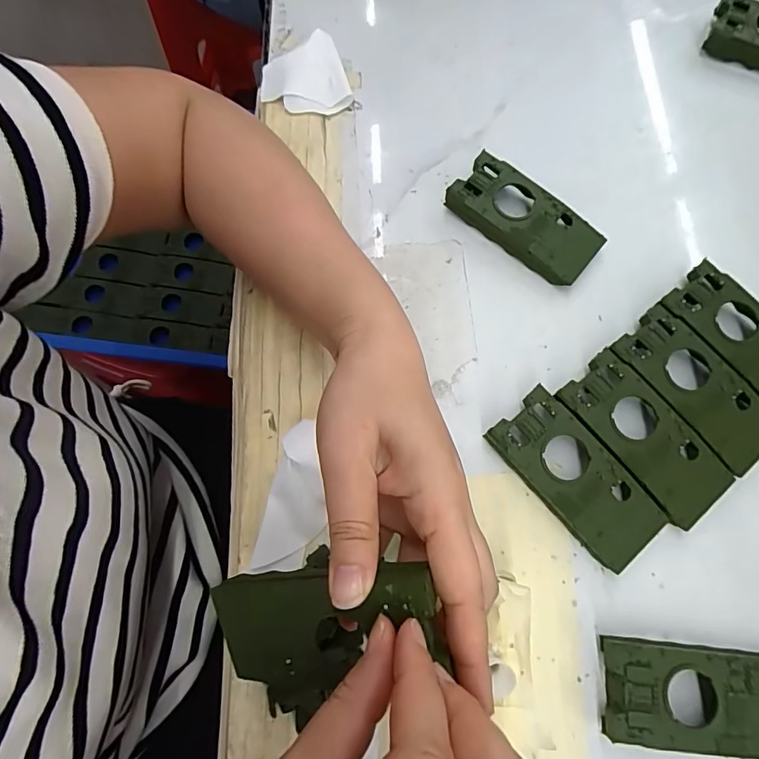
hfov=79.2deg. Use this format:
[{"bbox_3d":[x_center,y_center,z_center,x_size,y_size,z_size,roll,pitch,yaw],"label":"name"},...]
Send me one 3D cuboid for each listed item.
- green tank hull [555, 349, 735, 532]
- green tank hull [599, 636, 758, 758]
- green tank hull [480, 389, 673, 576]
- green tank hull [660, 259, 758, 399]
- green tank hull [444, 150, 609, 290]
[{"bbox_3d":[0.156,0.036,0.276,0.046,0.020,0.103,-40,77,-9],"label":"green tank hull"},{"bbox_3d":[0.169,0.165,0.239,0.102,0.021,0.047,5,75,3],"label":"green tank hull"},{"bbox_3d":[0.114,0.058,0.270,0.047,0.020,0.103,-39,77,-9],"label":"green tank hull"},{"bbox_3d":[0.228,-0.023,0.292,0.047,0.019,0.102,-41,77,-9],"label":"green tank hull"},{"bbox_3d":[0.100,-0.110,0.319,0.104,0.021,0.047,39,79,11],"label":"green tank hull"}]

